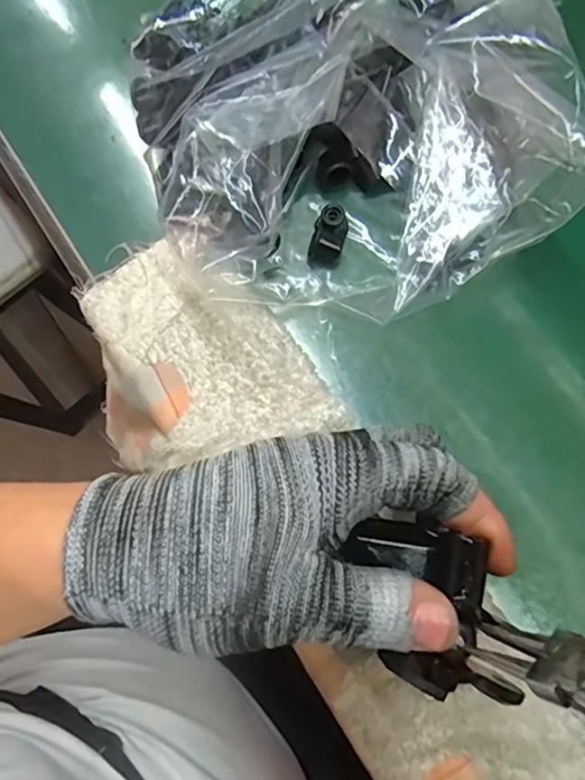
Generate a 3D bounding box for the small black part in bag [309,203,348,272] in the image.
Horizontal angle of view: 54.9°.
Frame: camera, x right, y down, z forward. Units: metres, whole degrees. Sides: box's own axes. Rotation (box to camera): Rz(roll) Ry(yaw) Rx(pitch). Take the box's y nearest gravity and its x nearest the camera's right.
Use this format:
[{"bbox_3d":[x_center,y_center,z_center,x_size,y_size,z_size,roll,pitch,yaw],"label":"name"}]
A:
[{"bbox_3d":[0.019,-0.083,0.310,0.017,0.014,0.036,17,112,4],"label":"small black part in bag"}]

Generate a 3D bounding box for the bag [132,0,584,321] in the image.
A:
[{"bbox_3d":[0.019,-0.140,0.288,0.187,0.078,0.202,-26,79,-4],"label":"bag"}]

